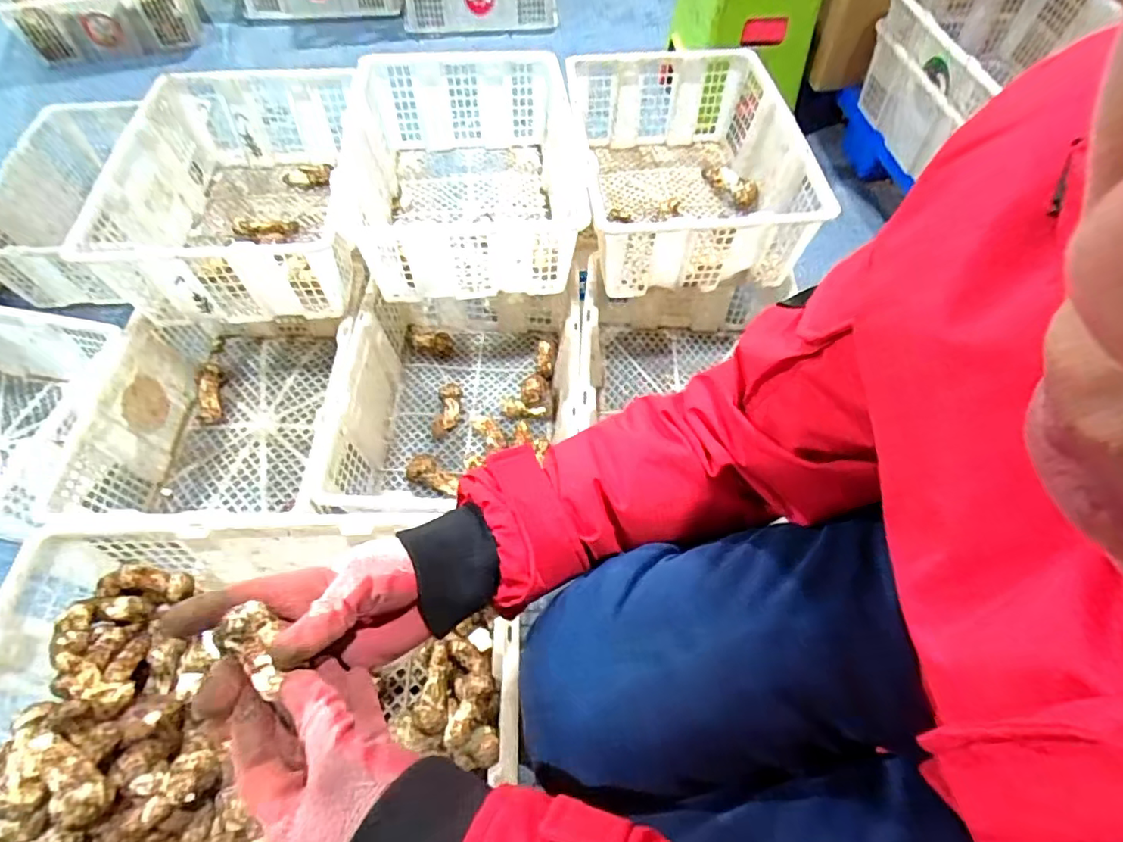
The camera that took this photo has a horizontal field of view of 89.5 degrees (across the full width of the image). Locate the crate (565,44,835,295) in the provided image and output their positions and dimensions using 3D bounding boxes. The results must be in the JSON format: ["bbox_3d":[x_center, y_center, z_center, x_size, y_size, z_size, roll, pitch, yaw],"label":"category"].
[{"bbox_3d":[0.207,-0.427,0.967,0.364,0.171,0.449,-6,59,-5],"label":"crate"}]

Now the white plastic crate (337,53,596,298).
[{"bbox_3d":[-0.151,-0.419,0.940,0.380,0.213,0.445,-5,59,-4],"label":"white plastic crate"}]

